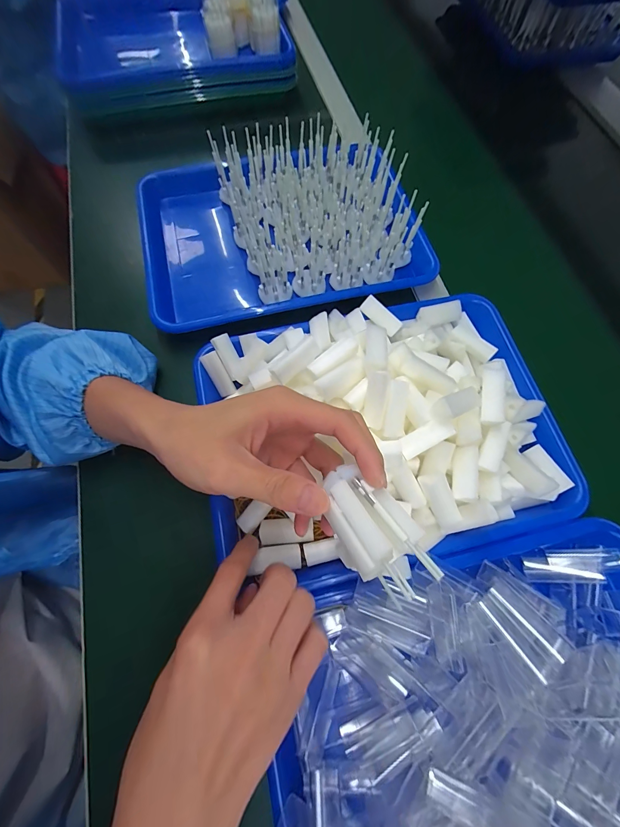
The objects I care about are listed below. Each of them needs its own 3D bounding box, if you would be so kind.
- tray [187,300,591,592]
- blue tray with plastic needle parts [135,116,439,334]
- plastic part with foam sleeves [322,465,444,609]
[{"bbox_3d":[0.067,0.001,0.284,0.328,0.071,0.245,-12,71,-7],"label":"tray"},{"bbox_3d":[-0.041,-0.224,0.393,0.331,0.083,0.235,-13,71,-7],"label":"blue tray with plastic needle parts"},{"bbox_3d":[0.033,0.060,0.169,0.042,0.021,0.066,-36,75,-14],"label":"plastic part with foam sleeves"}]

